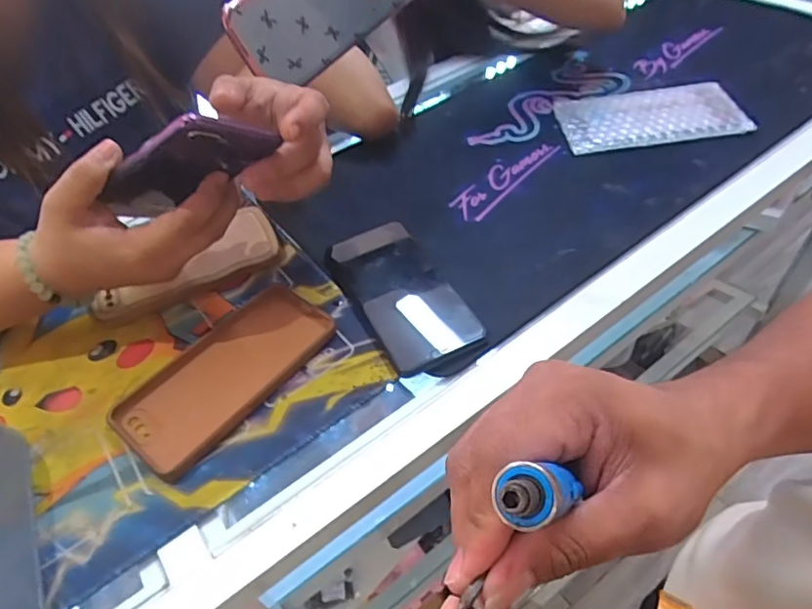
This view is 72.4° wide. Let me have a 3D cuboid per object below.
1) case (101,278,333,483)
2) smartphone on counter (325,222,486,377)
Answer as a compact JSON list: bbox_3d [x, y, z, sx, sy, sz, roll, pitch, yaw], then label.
[{"bbox_3d":[-0.129,0.047,0.399,0.080,0.010,0.155,30,58,28],"label":"case"},{"bbox_3d":[-0.005,-0.010,0.438,0.071,0.013,0.160,-25,51,-15],"label":"smartphone on counter"}]

